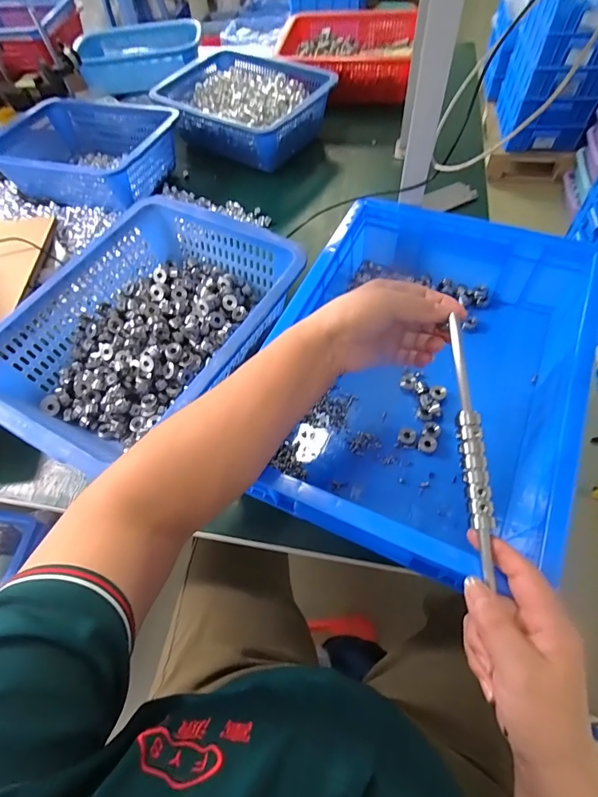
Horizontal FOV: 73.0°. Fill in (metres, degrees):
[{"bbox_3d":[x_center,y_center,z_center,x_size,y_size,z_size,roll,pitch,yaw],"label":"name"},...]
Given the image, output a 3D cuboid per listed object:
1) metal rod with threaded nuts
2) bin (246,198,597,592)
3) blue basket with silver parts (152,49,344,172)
[{"bbox_3d":[0.133,0.034,0.313,0.018,0.011,0.200,-3,76,3],"label":"metal rod with threaded nuts"},{"bbox_3d":[0.135,-0.036,0.460,0.300,0.117,0.404,21,64,16],"label":"bin"},{"bbox_3d":[-0.105,-0.571,0.800,0.323,0.089,0.224,28,66,19],"label":"blue basket with silver parts"}]

